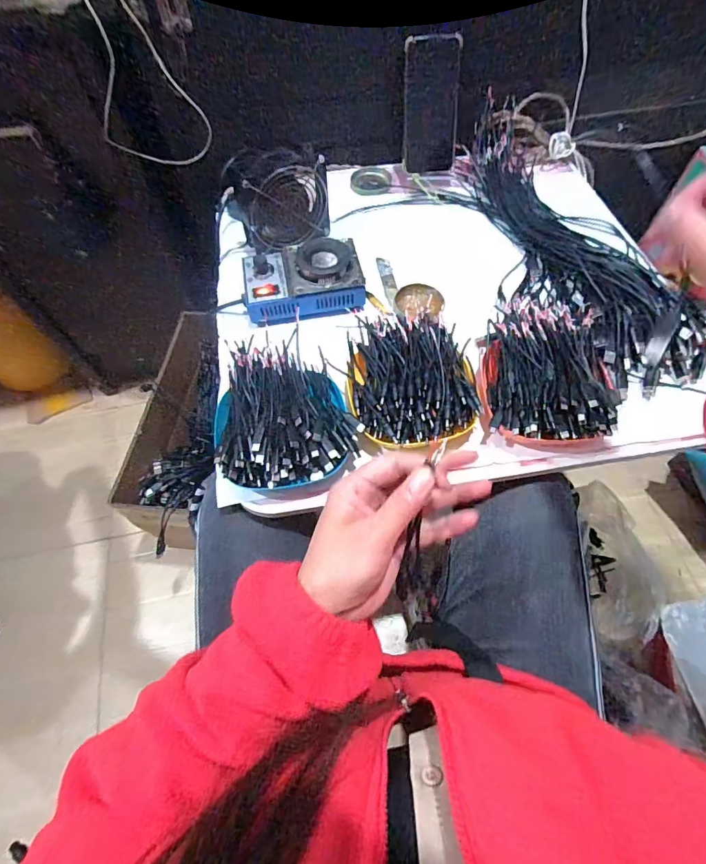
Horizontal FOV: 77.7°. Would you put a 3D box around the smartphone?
[{"bbox_3d":[0.119,-0.487,0.661,0.081,0.164,0.016,-4,40,-1],"label":"smartphone"}]

